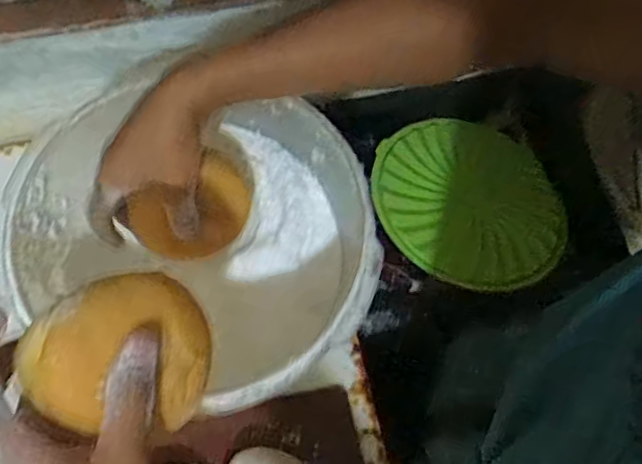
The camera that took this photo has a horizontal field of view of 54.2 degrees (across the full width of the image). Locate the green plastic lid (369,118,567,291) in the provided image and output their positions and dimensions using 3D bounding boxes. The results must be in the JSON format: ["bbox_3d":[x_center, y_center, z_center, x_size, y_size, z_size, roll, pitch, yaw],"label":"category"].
[{"bbox_3d":[0.184,-0.043,0.779,0.242,0.013,0.235,6,60,-11],"label":"green plastic lid"}]

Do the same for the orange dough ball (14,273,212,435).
[{"bbox_3d":[-0.094,0.061,0.301,0.080,0.051,0.069,-24,72,-11],"label":"orange dough ball"}]

